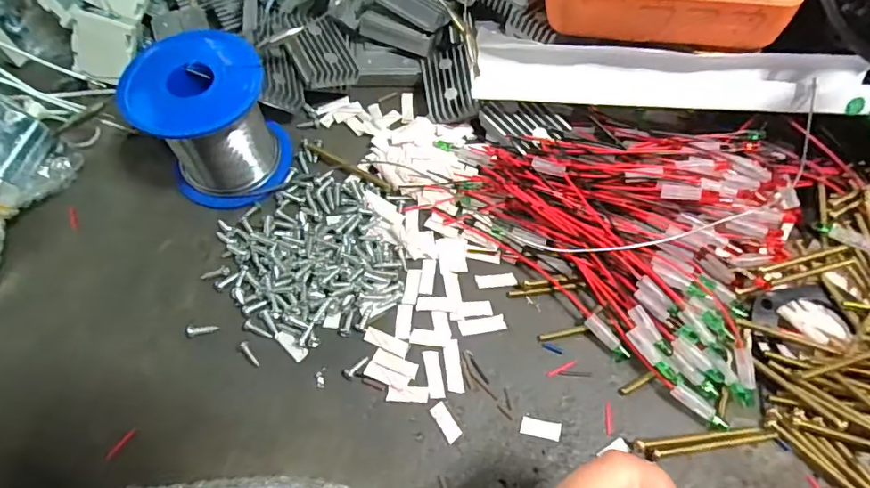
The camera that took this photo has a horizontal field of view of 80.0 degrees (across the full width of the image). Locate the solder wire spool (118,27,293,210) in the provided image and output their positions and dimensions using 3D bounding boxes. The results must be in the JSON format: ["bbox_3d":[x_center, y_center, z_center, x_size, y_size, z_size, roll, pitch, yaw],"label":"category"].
[{"bbox_3d":[-0.113,-0.063,0.269,0.063,0.063,0.059,0,63,-1],"label":"solder wire spool"}]

